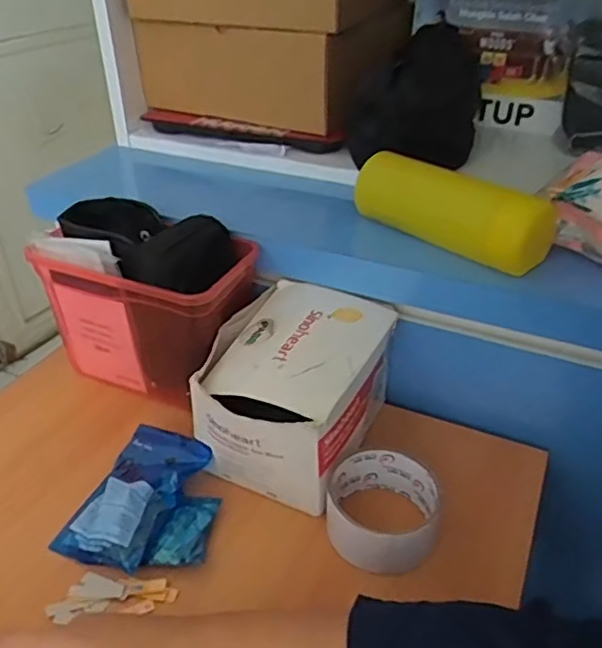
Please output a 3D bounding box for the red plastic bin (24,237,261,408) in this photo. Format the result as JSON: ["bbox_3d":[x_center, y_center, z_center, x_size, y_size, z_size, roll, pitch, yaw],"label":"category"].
[{"bbox_3d":[-0.139,-0.011,0.607,0.197,0.159,0.120,14,39,19],"label":"red plastic bin"}]

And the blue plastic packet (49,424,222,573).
[{"bbox_3d":[-0.113,0.134,0.474,0.103,0.031,0.112,14,37,20],"label":"blue plastic packet"}]

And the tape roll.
[{"bbox_3d":[0.060,0.139,0.464,0.084,0.042,0.089,0,34,0],"label":"tape roll"}]

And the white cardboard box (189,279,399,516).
[{"bbox_3d":[-0.006,0.052,0.524,0.126,0.096,0.165,12,36,17],"label":"white cardboard box"}]

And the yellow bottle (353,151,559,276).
[{"bbox_3d":[0.134,-0.109,0.553,0.062,0.061,0.175,-29,43,-35],"label":"yellow bottle"}]

